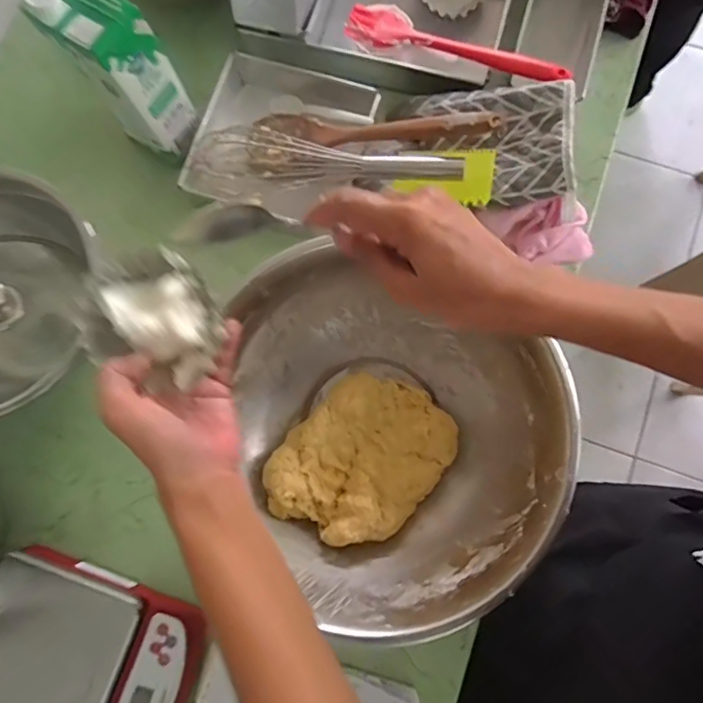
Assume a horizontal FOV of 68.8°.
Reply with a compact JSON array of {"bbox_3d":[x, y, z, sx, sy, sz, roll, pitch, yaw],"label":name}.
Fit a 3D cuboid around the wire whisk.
[{"bbox_3d":[-0.031,-0.208,0.568,0.290,0.051,0.055,4,80,2],"label":"wire whisk"}]

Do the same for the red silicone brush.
[{"bbox_3d":[0.120,-0.361,0.592,0.258,0.032,0.055,20,81,4],"label":"red silicone brush"}]

